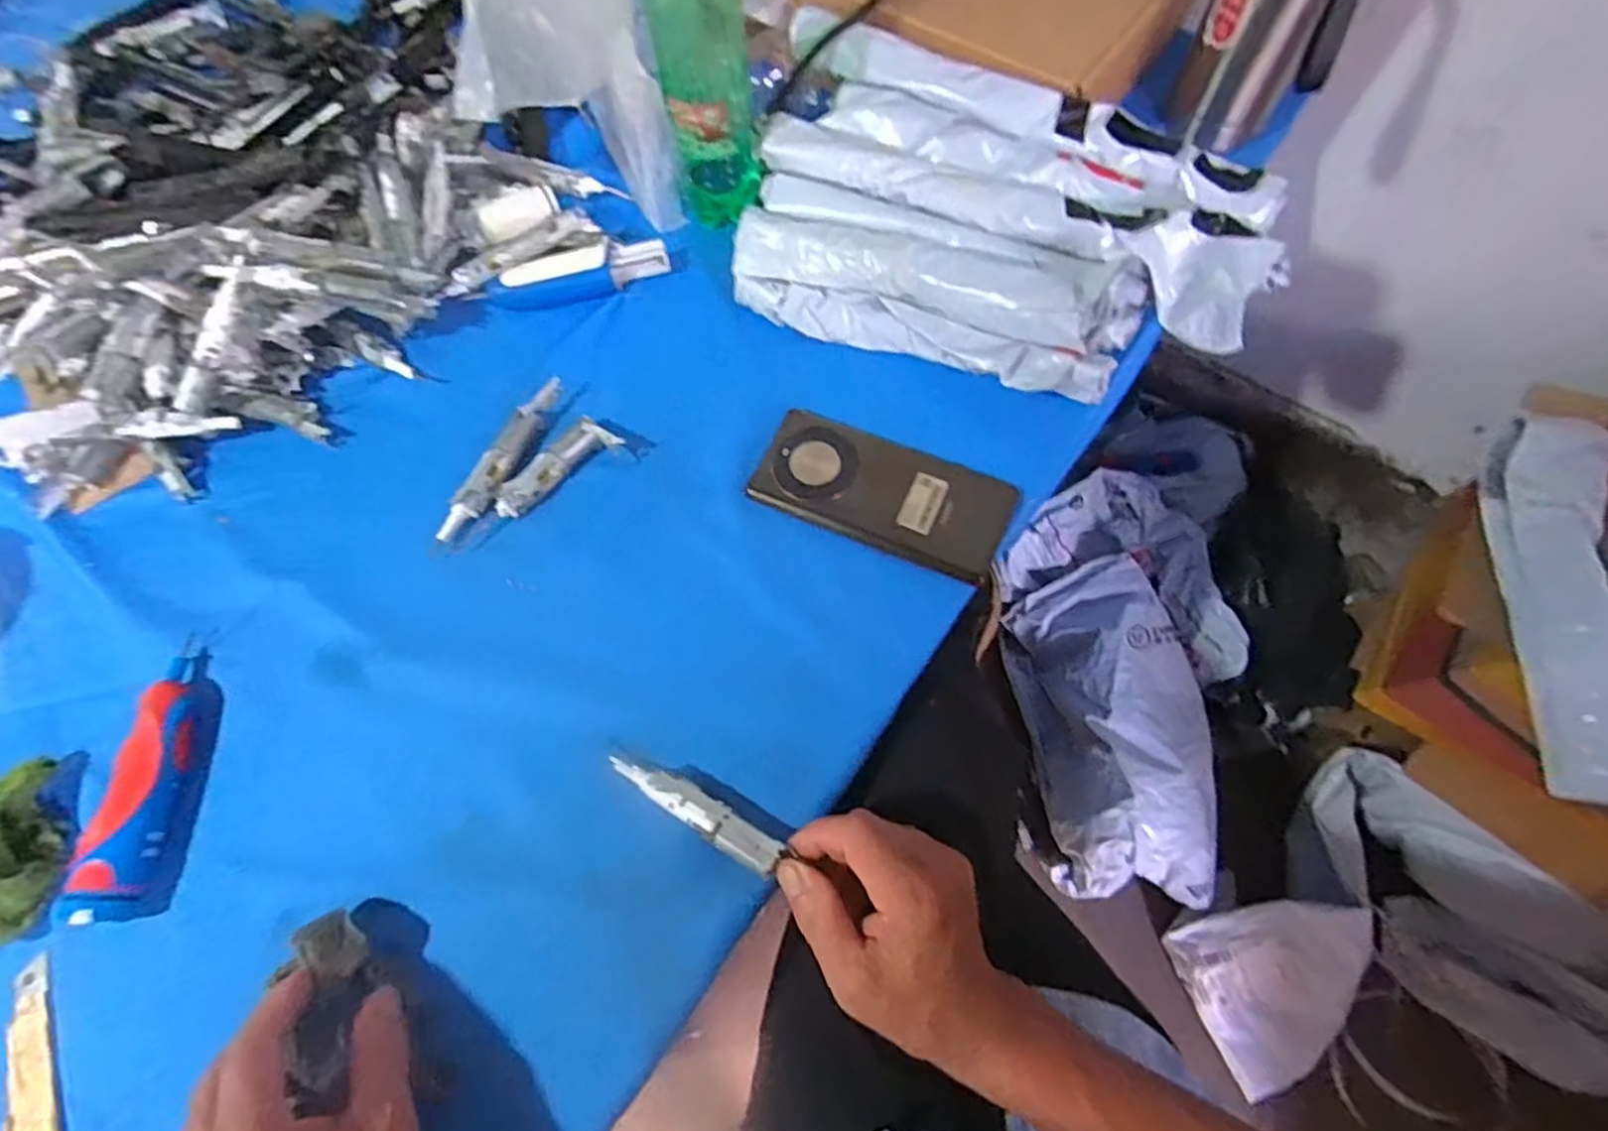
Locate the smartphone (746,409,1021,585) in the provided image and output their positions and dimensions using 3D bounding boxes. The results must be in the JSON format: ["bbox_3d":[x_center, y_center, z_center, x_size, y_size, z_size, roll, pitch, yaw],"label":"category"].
[{"bbox_3d":[0.051,-0.048,0.479,0.163,0.016,0.070,24,71,11],"label":"smartphone"}]

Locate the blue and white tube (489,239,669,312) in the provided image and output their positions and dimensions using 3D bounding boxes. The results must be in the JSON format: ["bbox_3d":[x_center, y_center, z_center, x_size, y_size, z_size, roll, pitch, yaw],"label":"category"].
[{"bbox_3d":[-0.169,-0.219,0.548,0.132,0.024,0.034,-15,68,-4],"label":"blue and white tube"}]

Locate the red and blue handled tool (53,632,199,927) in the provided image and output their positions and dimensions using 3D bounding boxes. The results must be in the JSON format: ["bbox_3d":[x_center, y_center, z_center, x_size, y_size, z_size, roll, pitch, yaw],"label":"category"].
[{"bbox_3d":[-0.373,0.117,0.411,0.033,0.033,0.150,-3,68,0],"label":"red and blue handled tool"}]

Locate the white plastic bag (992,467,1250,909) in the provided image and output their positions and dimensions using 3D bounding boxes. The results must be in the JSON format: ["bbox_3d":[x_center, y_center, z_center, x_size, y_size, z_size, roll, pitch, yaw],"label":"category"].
[{"bbox_3d":[0.425,0.156,0.949,0.253,0.170,0.503,-7,66,-1],"label":"white plastic bag"}]

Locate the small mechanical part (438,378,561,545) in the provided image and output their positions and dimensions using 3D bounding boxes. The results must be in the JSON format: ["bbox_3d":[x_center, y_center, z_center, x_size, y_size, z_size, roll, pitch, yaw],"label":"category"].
[{"bbox_3d":[-0.203,-0.072,0.496,0.023,0.021,0.129,25,71,11],"label":"small mechanical part"}]

